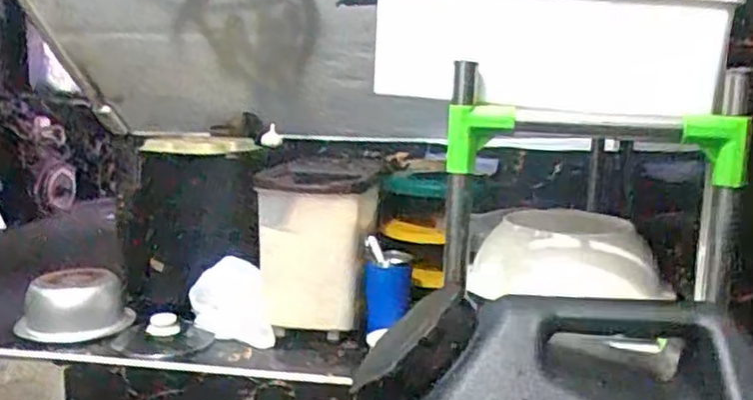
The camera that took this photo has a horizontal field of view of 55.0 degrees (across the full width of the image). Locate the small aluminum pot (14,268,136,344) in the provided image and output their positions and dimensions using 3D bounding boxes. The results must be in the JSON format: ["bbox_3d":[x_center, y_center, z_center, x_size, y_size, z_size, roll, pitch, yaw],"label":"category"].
[{"bbox_3d":[-0.603,0.207,1.438,0.202,0.105,0.185,-4,10,-32],"label":"small aluminum pot"}]

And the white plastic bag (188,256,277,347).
[{"bbox_3d":[-0.283,0.197,1.415,0.199,0.139,0.064,8,11,38],"label":"white plastic bag"}]

